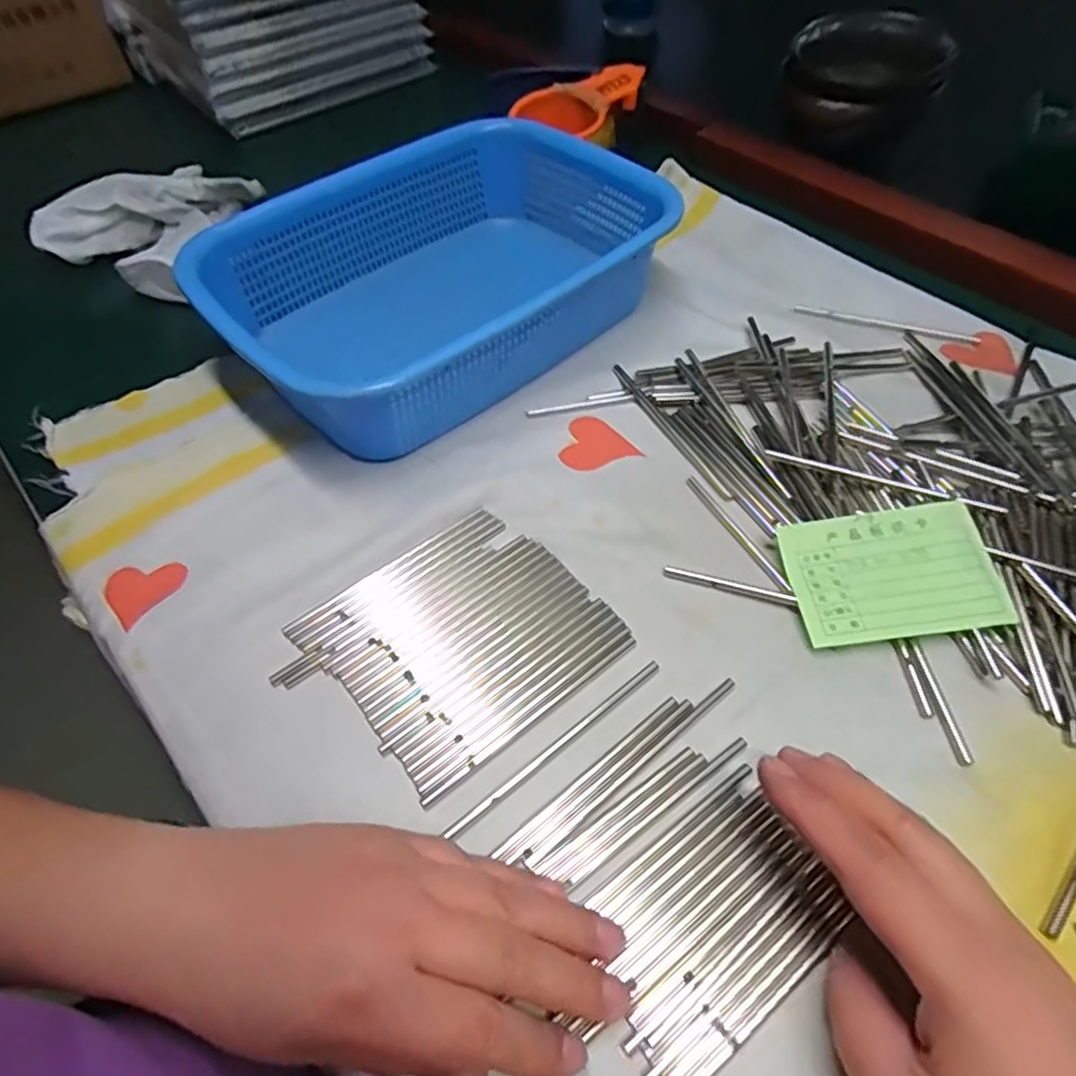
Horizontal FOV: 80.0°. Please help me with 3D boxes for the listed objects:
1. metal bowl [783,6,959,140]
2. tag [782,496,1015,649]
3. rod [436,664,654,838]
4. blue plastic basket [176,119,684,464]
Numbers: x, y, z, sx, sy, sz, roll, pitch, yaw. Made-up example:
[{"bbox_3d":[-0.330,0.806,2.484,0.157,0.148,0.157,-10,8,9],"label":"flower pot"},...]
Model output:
[{"bbox_3d":[0.278,-0.391,0.555,0.129,0.077,0.125,18,58,14],"label":"metal bowl"},{"bbox_3d":[0.171,0.017,0.312,0.091,0.004,0.066,-9,61,4],"label":"tag"},{"bbox_3d":[0.009,0.091,0.282,0.118,0.004,0.005,-34,61,-19],"label":"rod"},{"bbox_3d":[-0.044,-0.188,0.435,0.289,0.071,0.202,-38,62,-21],"label":"blue plastic basket"}]

